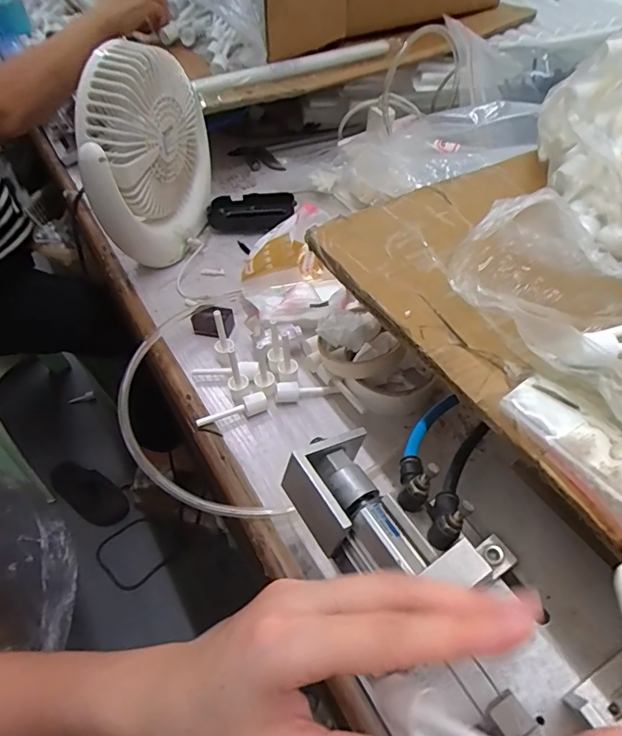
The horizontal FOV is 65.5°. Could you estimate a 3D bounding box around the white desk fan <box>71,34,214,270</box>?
[{"bbox_3d":[-0.184,-0.235,0.546,0.092,0.223,0.186,18,73,16],"label":"white desk fan"}]

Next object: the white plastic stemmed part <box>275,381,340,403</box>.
[{"bbox_3d":[-0.004,0.020,0.450,0.059,0.016,0.014,-8,50,-3],"label":"white plastic stemmed part"}]

